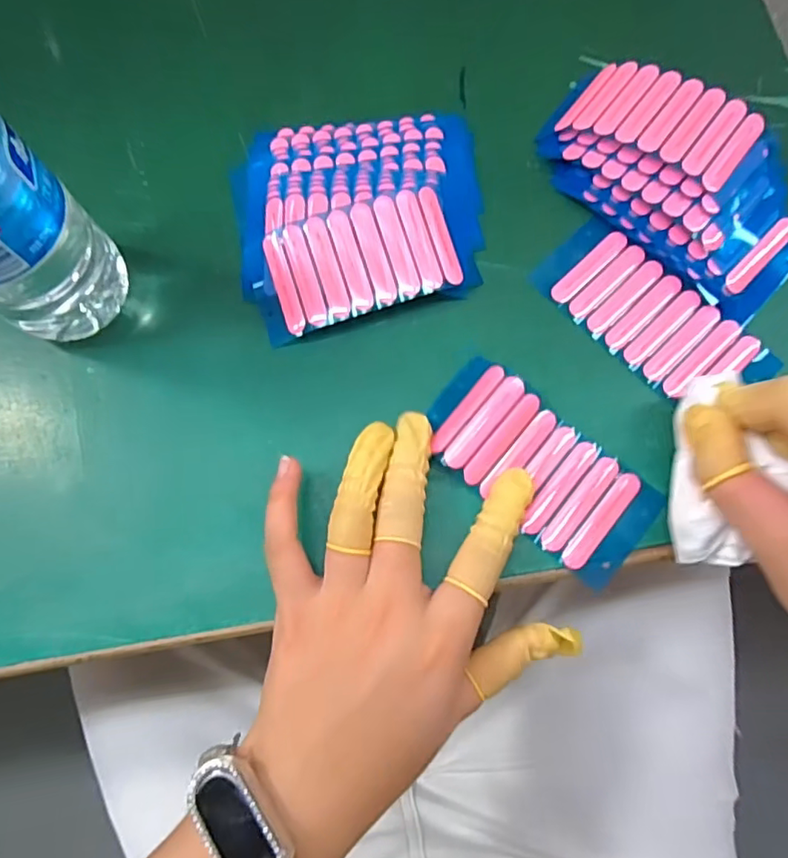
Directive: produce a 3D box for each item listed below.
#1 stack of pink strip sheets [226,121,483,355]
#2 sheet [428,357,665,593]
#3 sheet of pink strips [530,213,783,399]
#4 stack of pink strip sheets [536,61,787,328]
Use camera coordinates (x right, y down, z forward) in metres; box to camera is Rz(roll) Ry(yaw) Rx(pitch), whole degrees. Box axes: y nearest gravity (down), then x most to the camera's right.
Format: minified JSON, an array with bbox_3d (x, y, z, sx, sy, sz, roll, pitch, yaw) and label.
[{"bbox_3d":[-0.018,-0.113,0.299,0.129,0.020,0.120,-9,76,-1],"label":"stack of pink strip sheets"},{"bbox_3d":[0.067,0.017,0.269,0.109,0.014,0.054,43,81,7],"label":"sheet"},{"bbox_3d":[0.128,-0.056,0.288,0.052,0.007,0.112,-43,79,-9],"label":"sheet of pink strips"},{"bbox_3d":[0.146,-0.129,0.292,0.077,0.032,0.143,-44,79,-9],"label":"stack of pink strip sheets"}]

